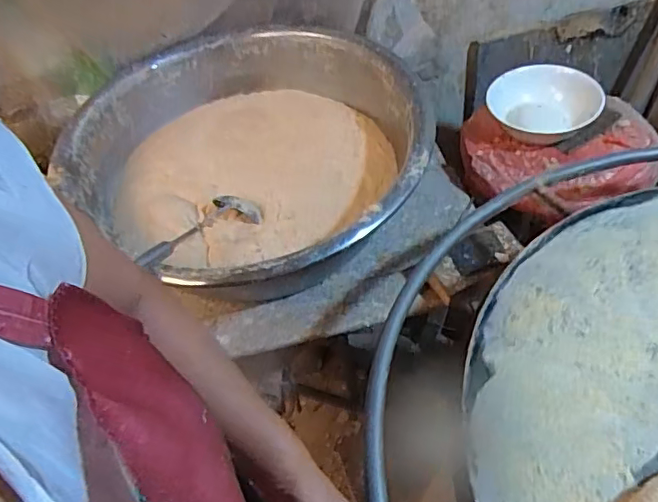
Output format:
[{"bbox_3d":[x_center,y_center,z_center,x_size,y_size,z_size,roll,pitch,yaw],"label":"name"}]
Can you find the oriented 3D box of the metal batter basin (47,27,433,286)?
[{"bbox_3d":[-0.122,-0.170,0.945,0.587,0.138,0.546,-3,51,4],"label":"metal batter basin"}]

